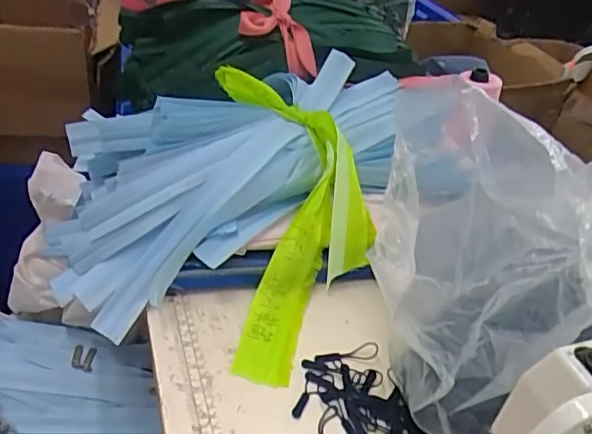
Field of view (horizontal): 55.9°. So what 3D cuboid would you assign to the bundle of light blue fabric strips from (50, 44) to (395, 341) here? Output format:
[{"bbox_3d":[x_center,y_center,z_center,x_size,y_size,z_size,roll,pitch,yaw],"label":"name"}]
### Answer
[{"bbox_3d":[-0.066,-0.063,0.595,0.423,0.135,0.164,-30,50,-20],"label":"bundle of light blue fabric strips"}]

